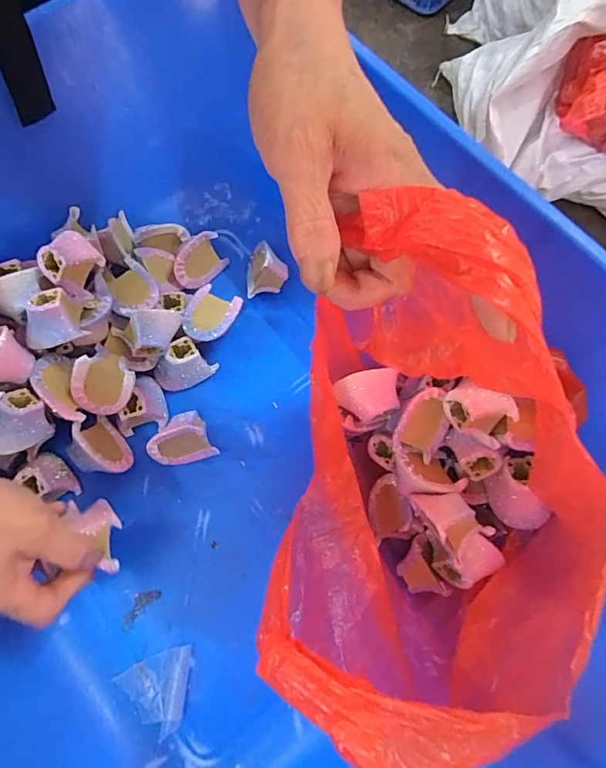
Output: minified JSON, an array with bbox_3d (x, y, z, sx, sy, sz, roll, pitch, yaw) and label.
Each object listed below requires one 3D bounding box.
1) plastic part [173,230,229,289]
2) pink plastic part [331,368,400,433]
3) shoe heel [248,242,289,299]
[{"bbox_3d":[-0.103,-0.120,0.439,0.055,0.041,0.029,-45,44,-18],"label":"plastic part"},{"bbox_3d":[0.049,0.012,0.335,0.046,0.032,0.037,-19,75,-4],"label":"pink plastic part"},{"bbox_3d":[-0.036,-0.111,0.427,0.040,0.039,0.051,-7,75,-1],"label":"shoe heel"}]

